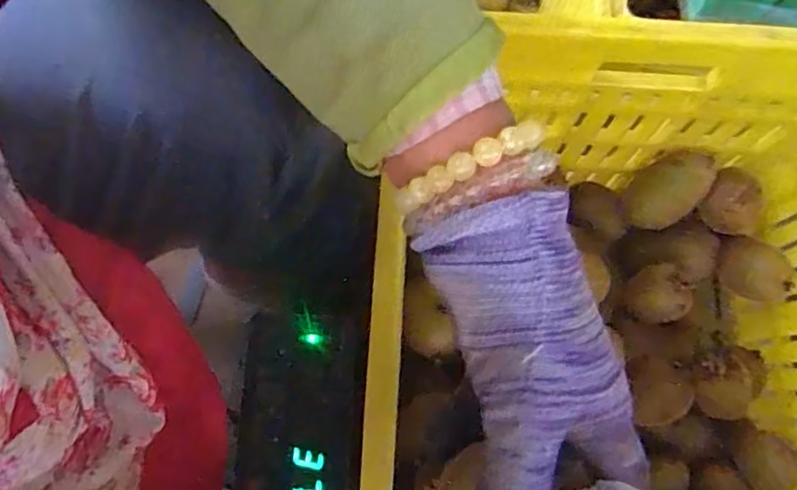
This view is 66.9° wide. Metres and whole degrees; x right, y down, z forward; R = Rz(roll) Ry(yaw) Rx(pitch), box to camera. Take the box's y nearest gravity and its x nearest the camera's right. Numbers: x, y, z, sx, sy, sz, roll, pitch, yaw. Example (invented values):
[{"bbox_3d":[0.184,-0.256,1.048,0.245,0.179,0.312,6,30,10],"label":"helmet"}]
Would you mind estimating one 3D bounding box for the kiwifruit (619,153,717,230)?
[{"bbox_3d":[0.236,-0.054,0.521,0.051,0.083,0.047,40,47,11],"label":"kiwifruit"}]

